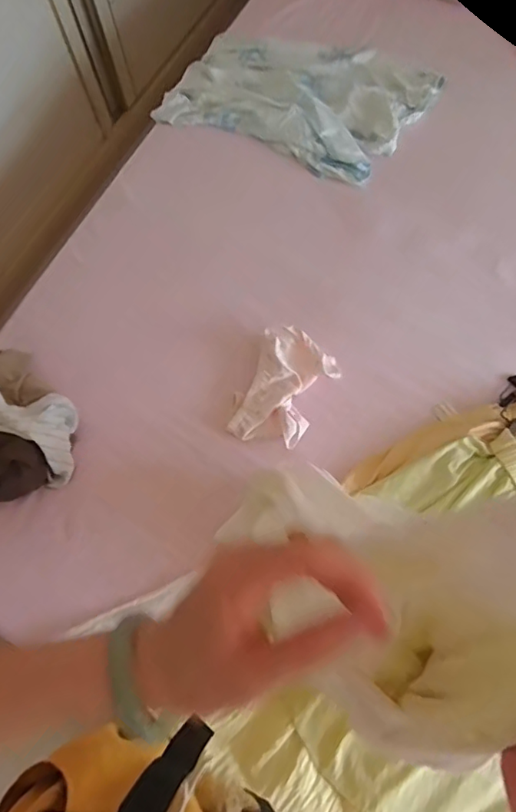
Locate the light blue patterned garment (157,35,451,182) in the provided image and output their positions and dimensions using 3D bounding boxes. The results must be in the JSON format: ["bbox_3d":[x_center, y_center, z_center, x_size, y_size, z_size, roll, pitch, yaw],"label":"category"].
[{"bbox_3d":[0.078,-0.681,1.156,0.525,0.038,0.350,29,74,12],"label":"light blue patterned garment"}]

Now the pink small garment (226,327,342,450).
[{"bbox_3d":[0.042,-0.028,0.917,0.131,0.033,0.205,27,73,12],"label":"pink small garment"}]

